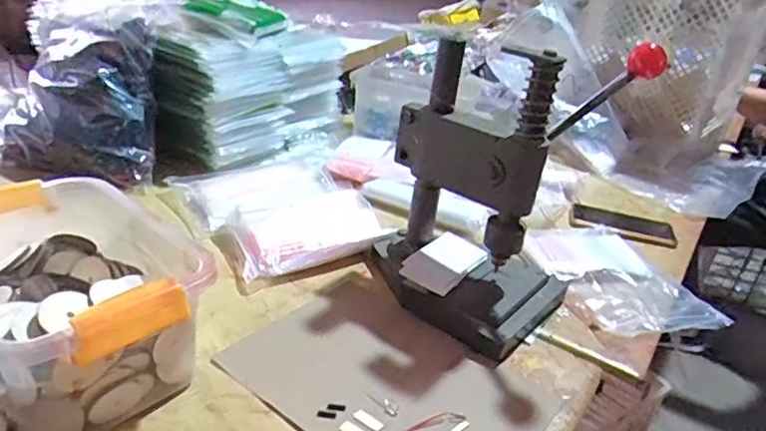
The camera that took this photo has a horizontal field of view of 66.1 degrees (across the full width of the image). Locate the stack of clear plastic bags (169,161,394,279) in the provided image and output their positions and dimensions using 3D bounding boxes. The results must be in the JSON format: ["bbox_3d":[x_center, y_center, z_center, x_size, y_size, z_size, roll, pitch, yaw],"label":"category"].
[{"bbox_3d":[-0.146,-0.021,0.837,0.226,0.034,0.307,-12,33,-33],"label":"stack of clear plastic bags"}]

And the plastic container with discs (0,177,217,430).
[{"bbox_3d":[-0.280,0.074,0.517,0.262,0.128,0.179,25,32,31],"label":"plastic container with discs"}]

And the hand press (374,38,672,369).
[{"bbox_3d":[0.117,-0.038,0.655,0.163,0.285,0.220,-12,33,-33],"label":"hand press"}]

